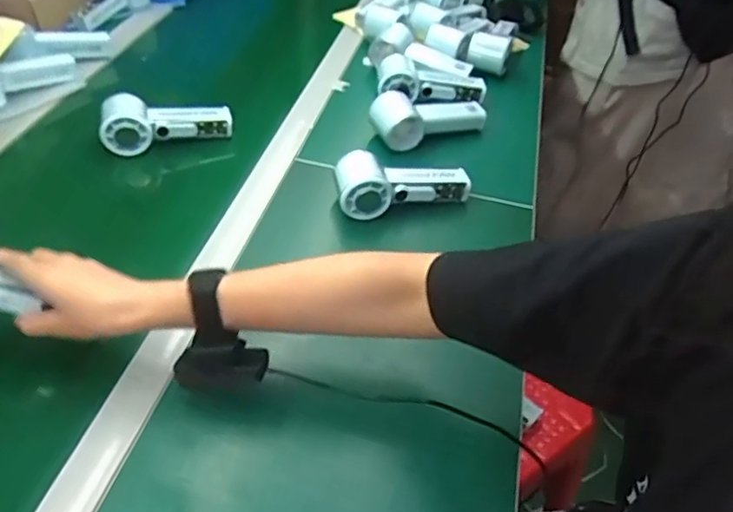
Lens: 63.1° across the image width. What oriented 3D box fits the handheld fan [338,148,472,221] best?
[{"bbox_3d":[0.044,-0.077,0.662,0.147,0.065,0.052,-1,45,-5],"label":"handheld fan"}]

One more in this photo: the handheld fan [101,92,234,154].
[{"bbox_3d":[-0.246,-0.167,0.742,0.156,0.057,0.043,-8,46,-12],"label":"handheld fan"}]

